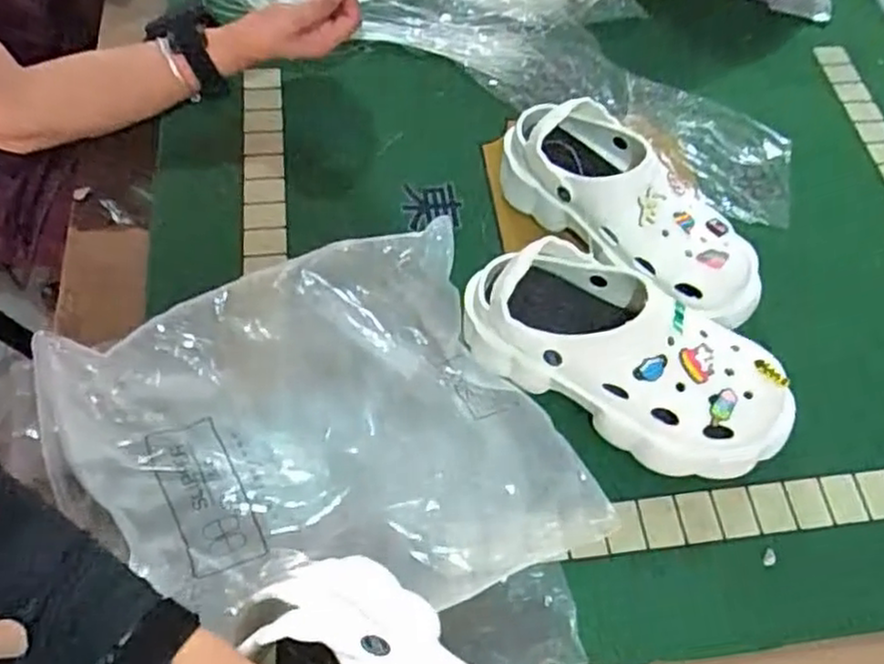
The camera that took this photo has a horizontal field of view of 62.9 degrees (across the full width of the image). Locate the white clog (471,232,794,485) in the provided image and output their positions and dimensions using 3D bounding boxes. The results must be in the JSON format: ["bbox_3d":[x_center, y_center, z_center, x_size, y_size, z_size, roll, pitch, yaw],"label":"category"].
[{"bbox_3d":[0.144,0.021,0.580,0.268,0.095,0.108,29,64,12],"label":"white clog"}]

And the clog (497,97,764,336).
[{"bbox_3d":[0.168,-0.108,0.652,0.111,0.096,0.267,-36,69,-20],"label":"clog"}]

